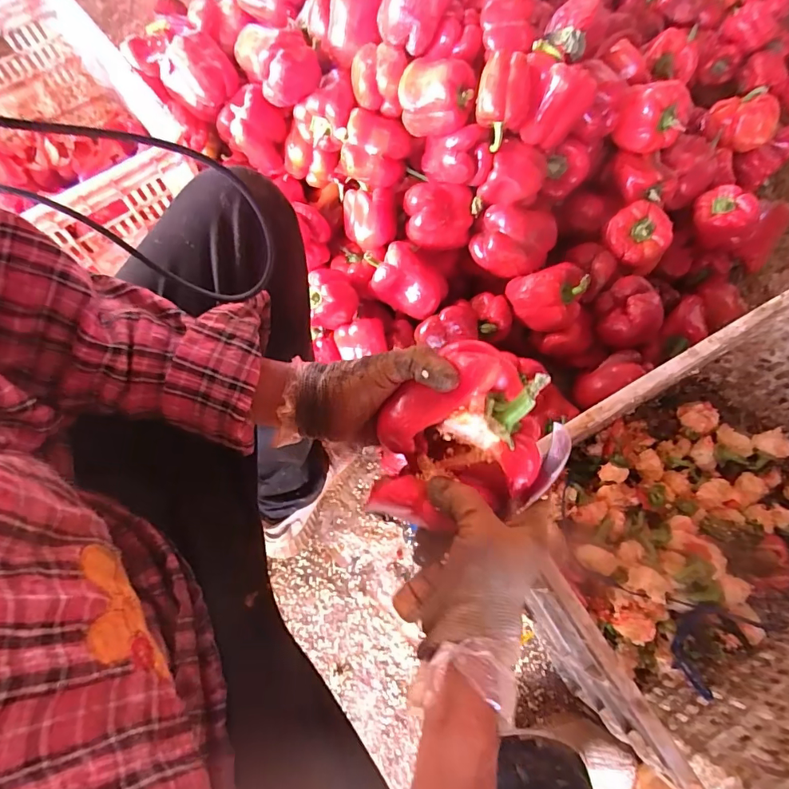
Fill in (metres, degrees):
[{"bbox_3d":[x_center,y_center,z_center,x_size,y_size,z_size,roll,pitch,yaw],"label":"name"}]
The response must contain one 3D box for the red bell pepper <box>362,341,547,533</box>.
[{"bbox_3d":[0.045,0.030,0.314,0.110,0.064,0.116,6,70,5],"label":"red bell pepper"}]

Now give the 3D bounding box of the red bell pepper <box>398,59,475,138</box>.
[{"bbox_3d":[0.056,-0.409,0.619,0.100,0.069,0.076,4,69,4],"label":"red bell pepper"}]

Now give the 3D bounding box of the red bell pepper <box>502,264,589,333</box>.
[{"bbox_3d":[0.226,-0.147,0.663,0.107,0.078,0.078,0,69,2],"label":"red bell pepper"}]

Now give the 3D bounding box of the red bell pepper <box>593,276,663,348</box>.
[{"bbox_3d":[0.358,-0.122,0.689,0.092,0.066,0.093,-1,69,2],"label":"red bell pepper"}]

